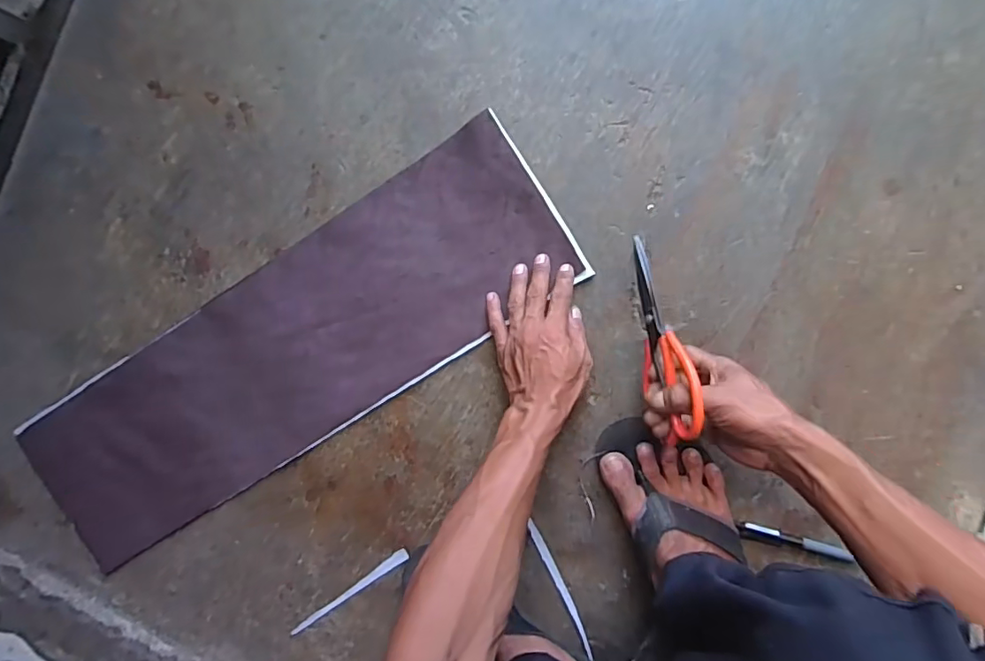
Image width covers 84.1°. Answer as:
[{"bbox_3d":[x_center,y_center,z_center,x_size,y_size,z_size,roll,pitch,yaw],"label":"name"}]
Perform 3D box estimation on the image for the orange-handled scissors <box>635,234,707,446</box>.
[{"bbox_3d":[0.161,0.006,0.530,0.034,0.074,0.200,-11,66,6],"label":"orange-handled scissors"}]

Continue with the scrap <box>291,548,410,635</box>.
[{"bbox_3d":[-0.170,0.311,0.649,0.175,0.009,0.014,-36,89,6],"label":"scrap"}]

